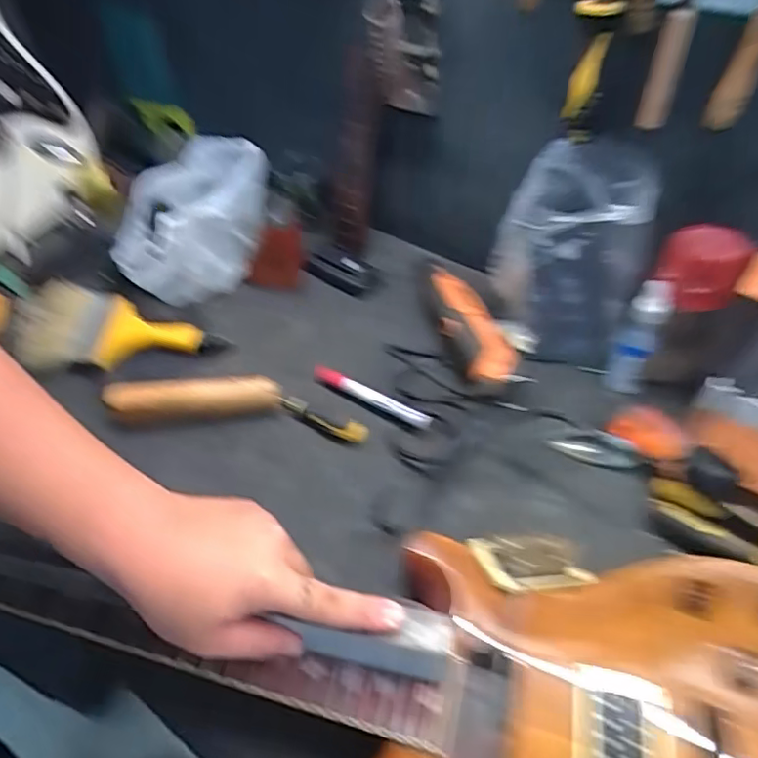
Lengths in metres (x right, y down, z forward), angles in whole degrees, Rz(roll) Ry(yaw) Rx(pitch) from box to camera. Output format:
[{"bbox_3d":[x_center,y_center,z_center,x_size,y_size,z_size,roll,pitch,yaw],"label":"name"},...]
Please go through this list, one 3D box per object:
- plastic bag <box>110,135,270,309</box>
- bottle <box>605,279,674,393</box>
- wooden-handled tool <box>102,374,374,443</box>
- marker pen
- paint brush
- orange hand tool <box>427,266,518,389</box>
[{"bbox_3d":[-0.246,-0.205,0.722,0.134,0.150,0.182,24,54,22],"label":"plastic bag"},{"bbox_3d":[0.269,-0.043,0.581,0.036,0.147,0.028,24,54,22],"label":"bottle"},{"bbox_3d":[-0.148,0.027,0.591,0.268,0.043,0.053,2,48,5],"label":"wooden-handled tool"},{"bbox_3d":[-0.009,0.019,0.610,0.144,0.017,0.015,24,54,22],"label":"marker pen"},{"bbox_3d":[-0.319,-0.053,0.666,0.275,0.035,0.113,6,49,8],"label":"paint brush"},{"bbox_3d":[0.107,-0.068,0.650,0.068,0.034,0.196,-11,49,-7],"label":"orange hand tool"}]

